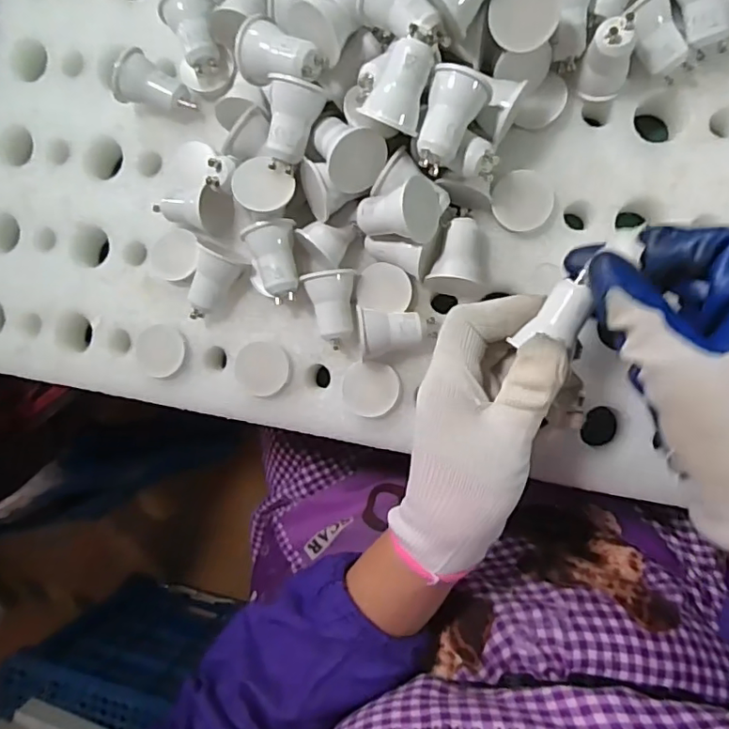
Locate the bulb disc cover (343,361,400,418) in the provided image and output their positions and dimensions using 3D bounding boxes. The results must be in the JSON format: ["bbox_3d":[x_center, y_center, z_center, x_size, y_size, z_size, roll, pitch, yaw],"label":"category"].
[{"bbox_3d":[0.004,0.015,0.340,0.034,0.009,0.034,6,91,10],"label":"bulb disc cover"}]

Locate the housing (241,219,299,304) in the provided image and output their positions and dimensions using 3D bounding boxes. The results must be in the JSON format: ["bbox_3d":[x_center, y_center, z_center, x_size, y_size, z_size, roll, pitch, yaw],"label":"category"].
[{"bbox_3d":[-0.051,-0.062,0.340,0.029,0.029,0.046,-14,88,10],"label":"housing"}]

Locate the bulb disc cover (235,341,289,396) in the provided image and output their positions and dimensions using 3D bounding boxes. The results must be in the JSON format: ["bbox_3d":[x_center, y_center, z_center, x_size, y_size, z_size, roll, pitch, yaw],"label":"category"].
[{"bbox_3d":[-0.066,0.003,0.353,0.034,0.008,0.034,3,91,10],"label":"bulb disc cover"}]

